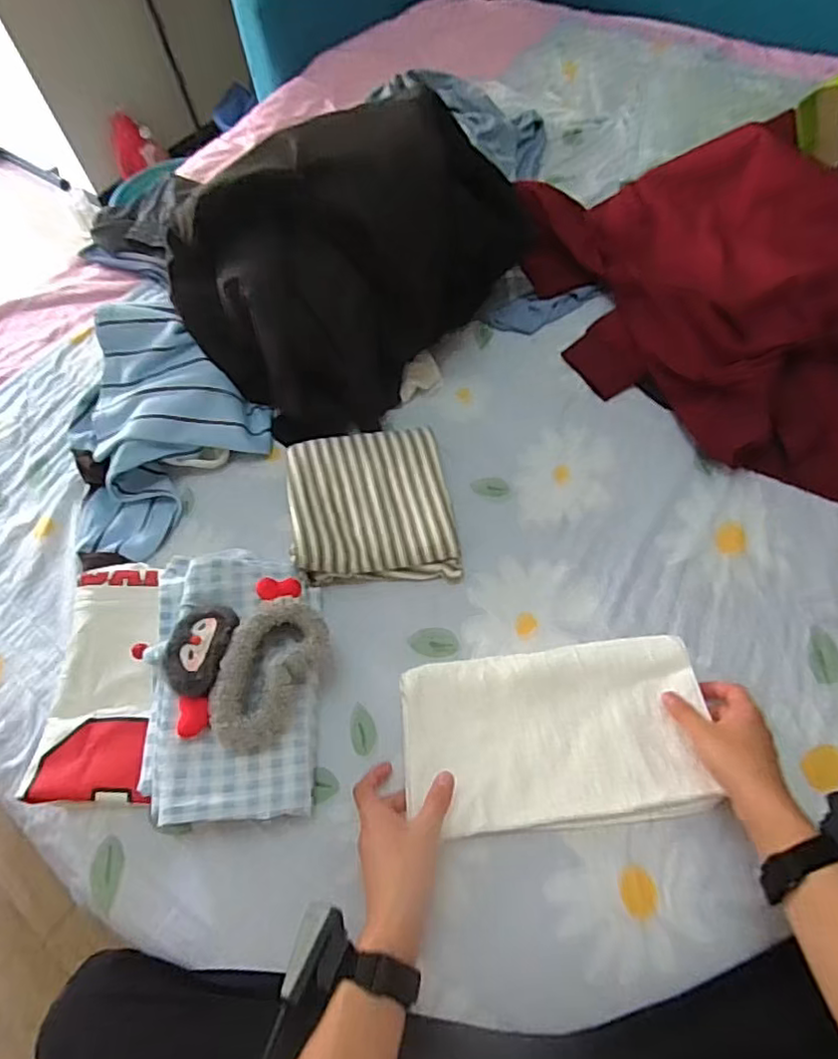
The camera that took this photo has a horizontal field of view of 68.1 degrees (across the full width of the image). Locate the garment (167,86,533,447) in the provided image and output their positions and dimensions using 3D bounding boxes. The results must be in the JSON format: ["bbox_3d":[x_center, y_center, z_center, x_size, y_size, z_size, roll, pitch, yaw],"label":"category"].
[{"bbox_3d":[-0.093,-0.383,0.833,0.270,0.321,0.434,36,69,23],"label":"garment"}]

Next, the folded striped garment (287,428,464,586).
[{"bbox_3d":[-0.057,-0.034,0.771,0.192,0.068,0.212,-8,60,0],"label":"folded striped garment"}]

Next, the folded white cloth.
[{"bbox_3d":[0.145,0.205,0.630,0.281,0.022,0.169,-7,60,0],"label":"folded white cloth"}]

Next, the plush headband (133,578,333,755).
[{"bbox_3d":[-0.177,0.136,0.624,0.176,0.053,0.155,-30,62,-11],"label":"plush headband"}]

